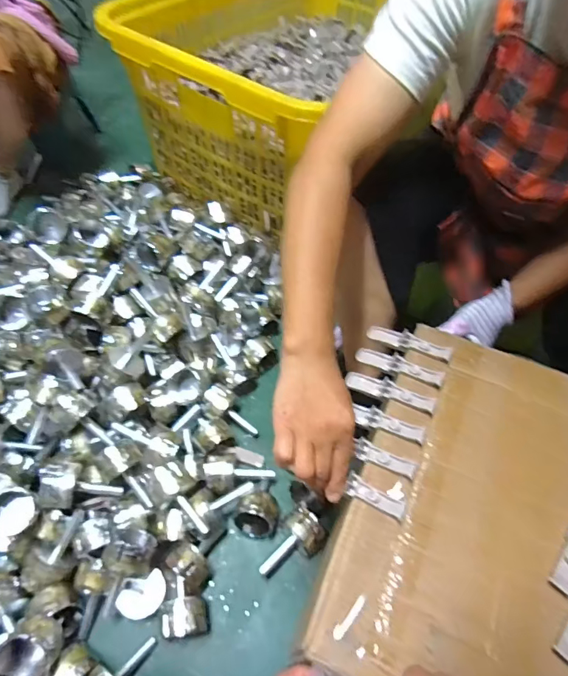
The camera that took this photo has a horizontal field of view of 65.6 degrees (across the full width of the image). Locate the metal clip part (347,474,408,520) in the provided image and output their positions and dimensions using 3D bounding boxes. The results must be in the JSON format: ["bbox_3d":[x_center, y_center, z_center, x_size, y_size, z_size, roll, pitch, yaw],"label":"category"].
[{"bbox_3d":[0.088,0.154,0.423,0.058,0.007,0.018,27,58,16],"label":"metal clip part"}]

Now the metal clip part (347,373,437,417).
[{"bbox_3d":[0.117,0.059,0.495,0.104,0.012,0.022,19,53,28],"label":"metal clip part"}]

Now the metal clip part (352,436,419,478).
[{"bbox_3d":[0.103,0.123,0.445,0.062,0.010,0.018,25,57,14],"label":"metal clip part"}]

